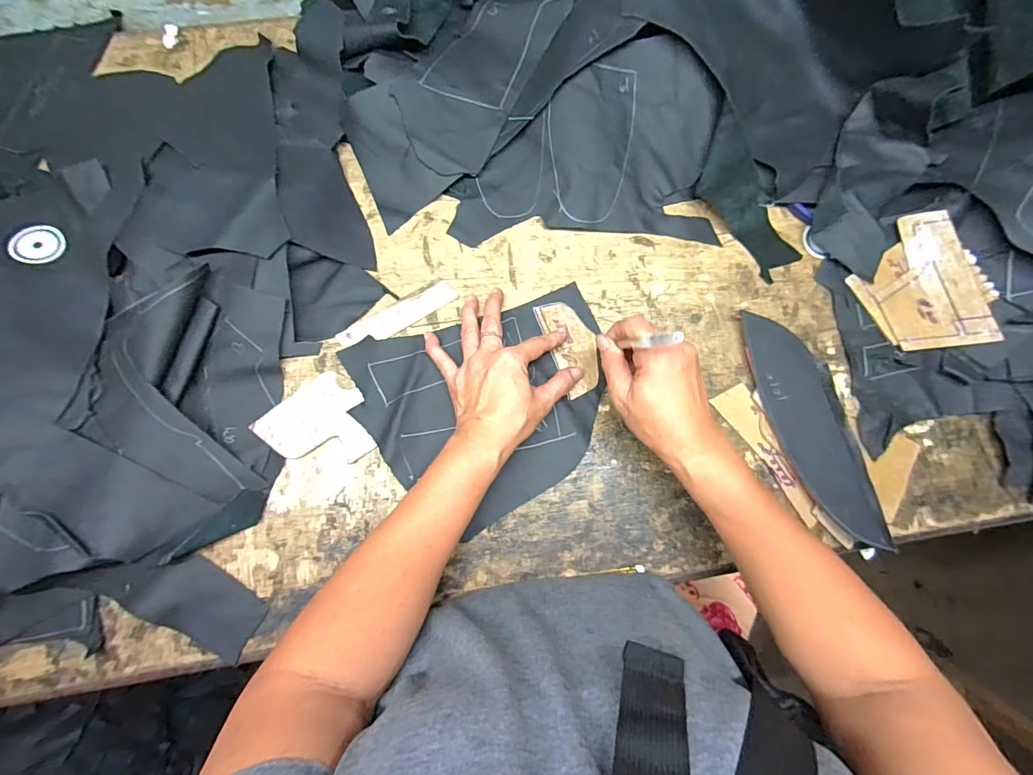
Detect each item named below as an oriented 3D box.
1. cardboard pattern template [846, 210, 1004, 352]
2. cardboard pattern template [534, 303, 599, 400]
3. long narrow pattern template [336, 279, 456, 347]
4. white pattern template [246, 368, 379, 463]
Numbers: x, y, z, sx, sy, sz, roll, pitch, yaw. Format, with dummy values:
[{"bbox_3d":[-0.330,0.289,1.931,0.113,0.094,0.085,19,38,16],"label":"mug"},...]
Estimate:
[{"bbox_3d":[0.372,-0.092,0.411,0.089,0.007,0.124,-18,87,16],"label":"cardboard pattern template"},{"bbox_3d":[0.052,-0.039,0.409,0.041,0.004,0.089,-23,82,-6],"label":"cardboard pattern template"},{"bbox_3d":[-0.111,-0.067,0.412,0.112,0.005,0.029,-32,83,-7],"label":"long narrow pattern template"},{"bbox_3d":[-0.171,0.036,0.388,0.085,0.007,0.082,-39,84,-8],"label":"white pattern template"}]

